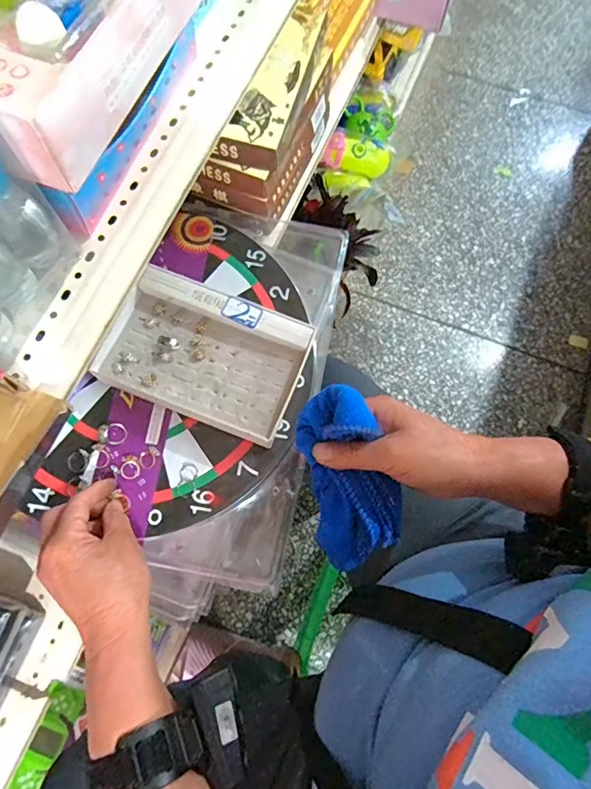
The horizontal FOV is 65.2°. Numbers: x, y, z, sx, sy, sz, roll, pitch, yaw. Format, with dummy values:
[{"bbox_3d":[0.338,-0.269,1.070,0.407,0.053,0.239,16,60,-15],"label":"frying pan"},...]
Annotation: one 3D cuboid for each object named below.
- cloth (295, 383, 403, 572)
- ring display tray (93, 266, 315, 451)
[{"bbox_3d":[0.042,0.062,0.341,0.063,0.047,0.133,-14,100,-5],"label":"cloth"},{"bbox_3d":[-0.088,-0.042,0.450,0.184,0.029,0.121,22,74,5],"label":"ring display tray"}]

